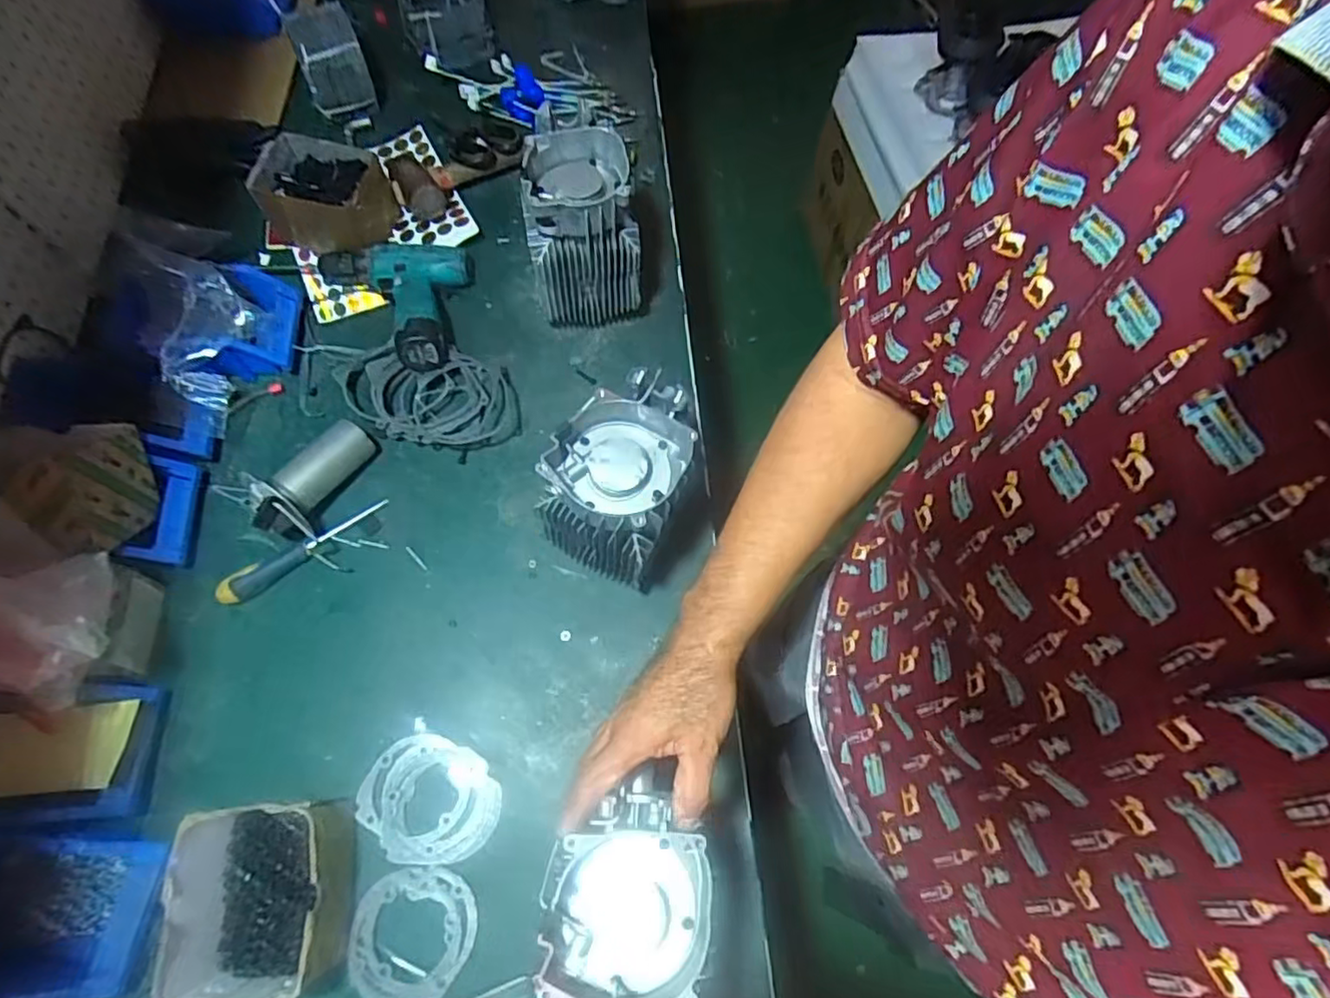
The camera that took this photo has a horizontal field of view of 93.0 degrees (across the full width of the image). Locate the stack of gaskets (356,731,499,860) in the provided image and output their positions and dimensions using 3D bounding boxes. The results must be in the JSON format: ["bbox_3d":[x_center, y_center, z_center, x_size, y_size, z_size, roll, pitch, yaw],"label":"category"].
[{"bbox_3d":[-0.232,0.295,0.623,0.132,0.012,0.110,2,67,1],"label":"stack of gaskets"}]

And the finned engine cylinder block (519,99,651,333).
[{"bbox_3d":[-0.096,-0.311,0.764,0.121,0.230,0.111,-7,67,-3],"label":"finned engine cylinder block"}]

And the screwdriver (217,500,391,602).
[{"bbox_3d":[-0.396,0.052,0.692,0.185,0.028,0.023,-35,71,-14],"label":"screwdriver"}]

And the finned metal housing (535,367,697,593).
[{"bbox_3d":[-0.036,-0.011,0.644,0.124,0.210,0.150,24,69,10],"label":"finned metal housing"}]

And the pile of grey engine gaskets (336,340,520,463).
[{"bbox_3d":[-0.287,-0.122,0.770,0.218,0.043,0.130,12,67,5],"label":"pile of grey engine gaskets"}]

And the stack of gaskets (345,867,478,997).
[{"bbox_3d":[-0.234,0.406,0.583,0.109,0.011,0.115,6,67,2],"label":"stack of gaskets"}]

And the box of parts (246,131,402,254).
[{"bbox_3d":[-0.447,-0.395,0.832,0.151,0.106,0.121,14,67,5],"label":"box of parts"}]

